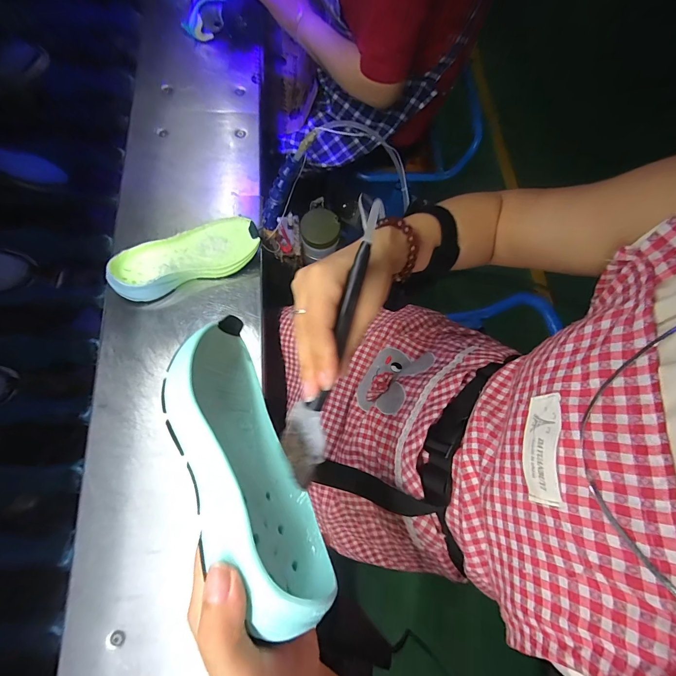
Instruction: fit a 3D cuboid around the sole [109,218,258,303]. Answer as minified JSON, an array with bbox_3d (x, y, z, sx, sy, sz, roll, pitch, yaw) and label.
[{"bbox_3d":[-0.236,-0.127,0.528,0.224,0.050,0.092,-21,76,-12],"label":"sole"}]

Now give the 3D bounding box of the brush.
[{"bbox_3d":[-0.003,0.002,0.233,0.032,0.024,0.197,17,95,4],"label":"brush"}]

